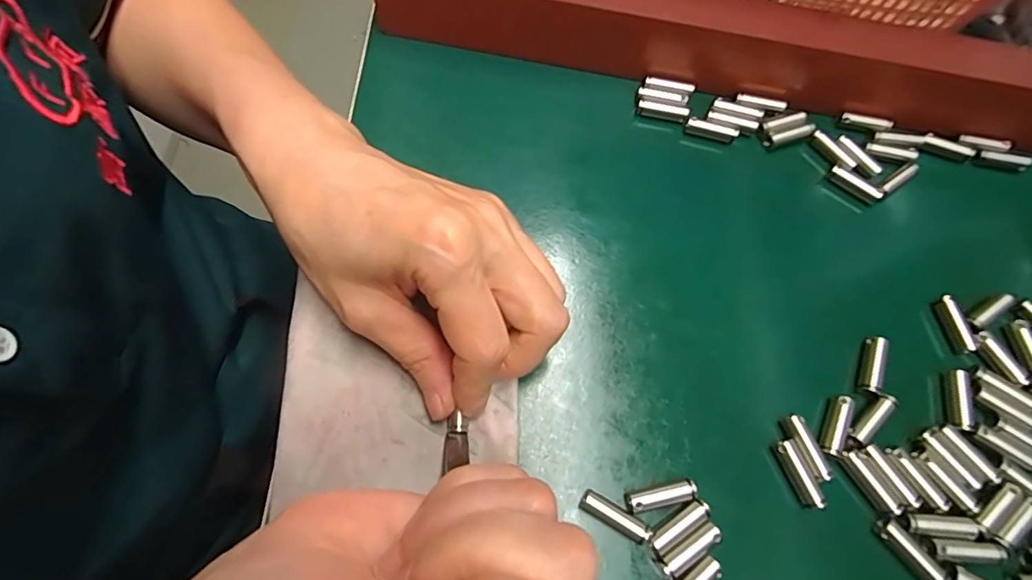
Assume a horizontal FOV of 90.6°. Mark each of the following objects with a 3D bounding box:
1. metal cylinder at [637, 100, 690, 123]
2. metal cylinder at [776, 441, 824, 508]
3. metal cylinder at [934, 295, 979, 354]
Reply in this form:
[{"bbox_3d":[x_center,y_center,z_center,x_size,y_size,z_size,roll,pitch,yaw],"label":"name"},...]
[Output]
[{"bbox_3d":[0.073,-0.089,0.256,0.025,0.006,0.007,14,69,4],"label":"metal cylinder"},{"bbox_3d":[0.106,0.069,0.190,0.007,0.005,0.024,-17,70,-8],"label":"metal cylinder"},{"bbox_3d":[0.188,0.014,0.218,0.007,0.005,0.024,-15,70,-7],"label":"metal cylinder"}]

